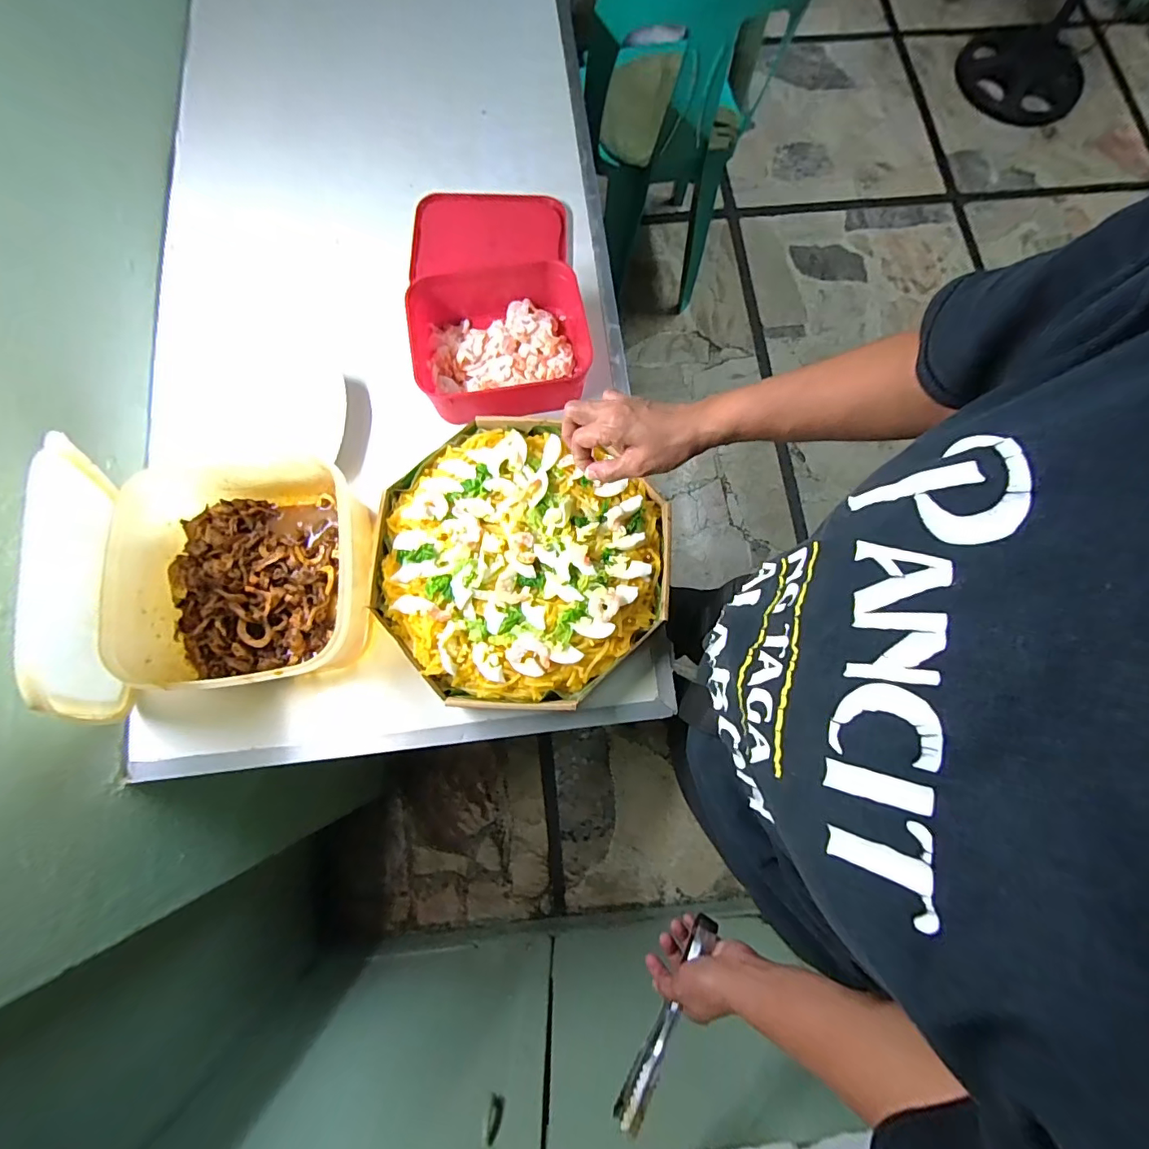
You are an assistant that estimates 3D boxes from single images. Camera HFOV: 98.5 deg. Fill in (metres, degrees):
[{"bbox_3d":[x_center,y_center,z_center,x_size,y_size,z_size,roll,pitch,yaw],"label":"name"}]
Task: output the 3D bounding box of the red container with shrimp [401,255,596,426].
[{"bbox_3d":[-0.087,-0.269,0.588,0.208,0.075,0.173,-10,79,-3],"label":"red container with shrimp"}]

